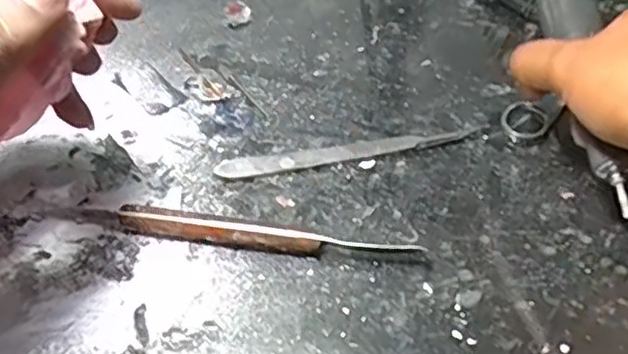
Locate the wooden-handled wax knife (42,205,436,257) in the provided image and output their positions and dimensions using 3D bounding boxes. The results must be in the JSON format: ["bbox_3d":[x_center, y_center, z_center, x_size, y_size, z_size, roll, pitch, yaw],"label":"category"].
[{"bbox_3d":[-0.036,0.024,0.289,0.158,0.013,0.009,8,45,7],"label":"wooden-handled wax knife"}]

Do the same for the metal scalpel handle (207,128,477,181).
[{"bbox_3d":[0.019,-0.012,0.333,0.133,0.004,0.015,-8,46,-9],"label":"metal scalpel handle"}]

